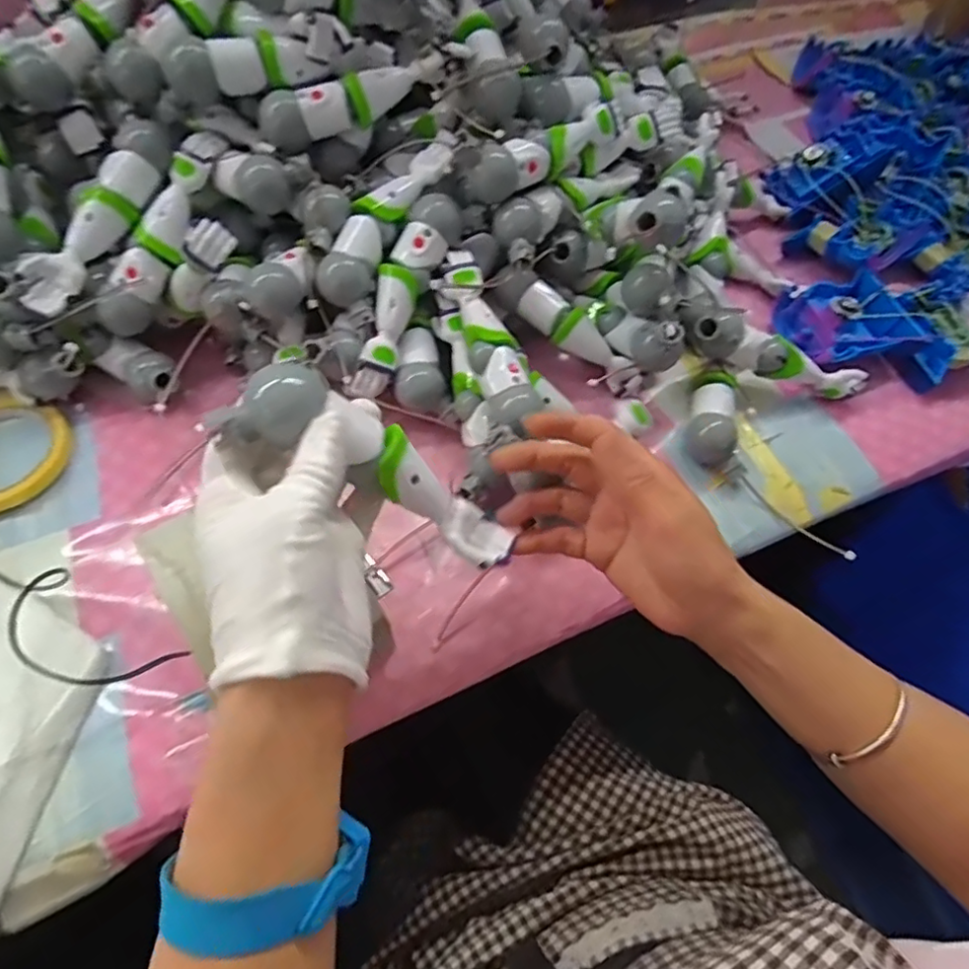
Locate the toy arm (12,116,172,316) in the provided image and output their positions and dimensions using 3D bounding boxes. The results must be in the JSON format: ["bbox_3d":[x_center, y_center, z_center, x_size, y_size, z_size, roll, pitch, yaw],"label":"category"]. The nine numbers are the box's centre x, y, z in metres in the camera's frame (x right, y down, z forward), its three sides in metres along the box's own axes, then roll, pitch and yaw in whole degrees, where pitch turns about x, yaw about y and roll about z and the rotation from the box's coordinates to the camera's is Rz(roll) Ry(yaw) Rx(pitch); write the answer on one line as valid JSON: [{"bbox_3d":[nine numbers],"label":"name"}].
[{"bbox_3d":[-0.261,-0.181,0.405,0.036,0.028,0.147,28,83,14],"label":"toy arm"}]

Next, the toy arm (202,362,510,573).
[{"bbox_3d":[-0.053,-0.003,0.297,0.155,0.041,0.041,31,56,-26],"label":"toy arm"}]

